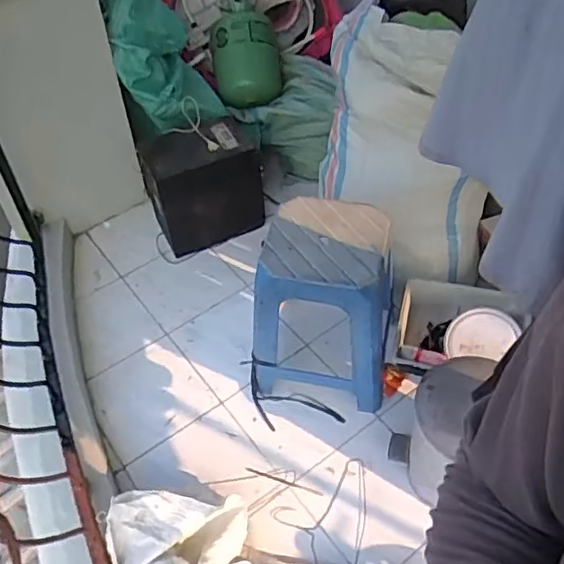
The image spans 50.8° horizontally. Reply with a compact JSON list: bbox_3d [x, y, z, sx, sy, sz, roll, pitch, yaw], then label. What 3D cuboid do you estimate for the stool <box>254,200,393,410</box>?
[{"bbox_3d":[0.109,0.063,1.519,0.331,0.463,0.285,8,49,10],"label":"stool"}]

